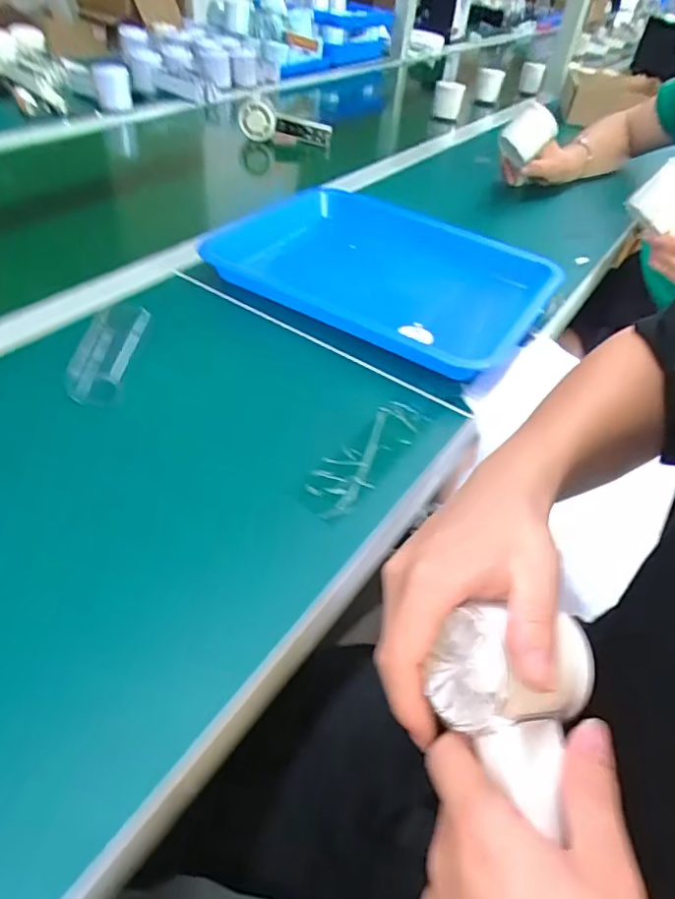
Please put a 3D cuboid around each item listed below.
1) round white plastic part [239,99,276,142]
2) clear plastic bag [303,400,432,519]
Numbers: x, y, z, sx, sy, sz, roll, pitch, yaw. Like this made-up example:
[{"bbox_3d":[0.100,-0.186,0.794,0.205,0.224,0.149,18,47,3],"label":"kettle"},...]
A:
[{"bbox_3d":[-0.137,-0.564,0.966,0.059,0.057,0.016,-7,46,-14],"label":"round white plastic part"},{"bbox_3d":[0.024,0.002,0.436,0.044,0.005,0.142,29,48,21],"label":"clear plastic bag"}]

